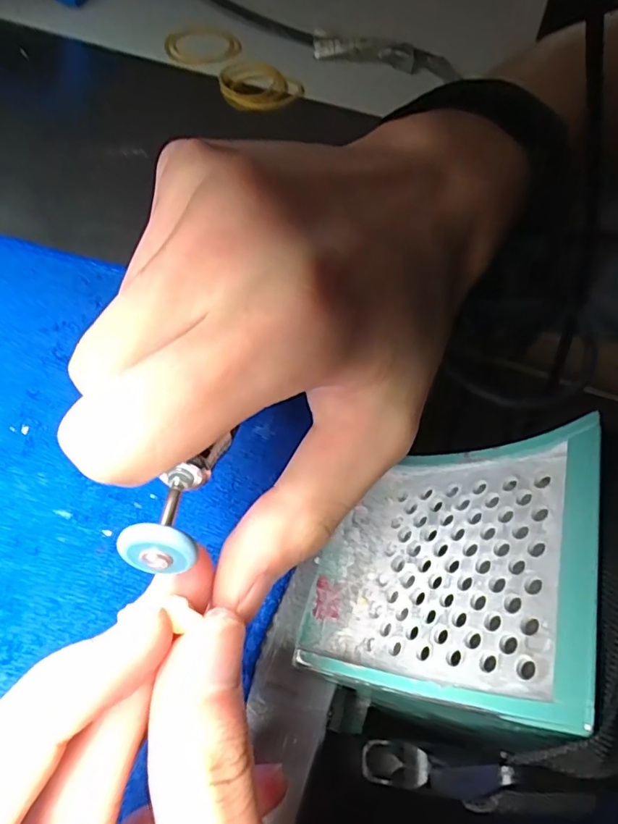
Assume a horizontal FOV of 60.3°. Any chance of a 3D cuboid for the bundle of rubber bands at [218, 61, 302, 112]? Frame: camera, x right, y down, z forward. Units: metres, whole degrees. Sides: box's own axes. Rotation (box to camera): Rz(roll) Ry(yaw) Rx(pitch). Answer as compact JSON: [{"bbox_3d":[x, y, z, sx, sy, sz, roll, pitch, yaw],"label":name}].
[{"bbox_3d":[-0.029,-0.202,0.325,0.049,0.010,0.050,4,60,-1],"label":"bundle of rubber bands"}]

